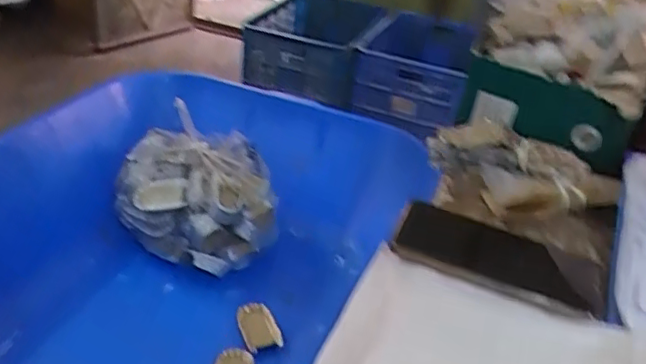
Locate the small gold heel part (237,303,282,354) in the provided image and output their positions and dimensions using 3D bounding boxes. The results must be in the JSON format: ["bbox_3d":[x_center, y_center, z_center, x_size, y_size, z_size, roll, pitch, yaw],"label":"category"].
[{"bbox_3d":[-0.076,0.170,0.698,0.041,0.018,0.059,-7,35,-23],"label":"small gold heel part"}]

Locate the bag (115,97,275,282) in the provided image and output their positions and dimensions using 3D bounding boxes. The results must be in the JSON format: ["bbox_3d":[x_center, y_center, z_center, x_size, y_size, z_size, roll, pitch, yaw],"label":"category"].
[{"bbox_3d":[-0.167,0.017,0.793,0.199,0.115,0.184,-1,33,-15],"label":"bag"}]

